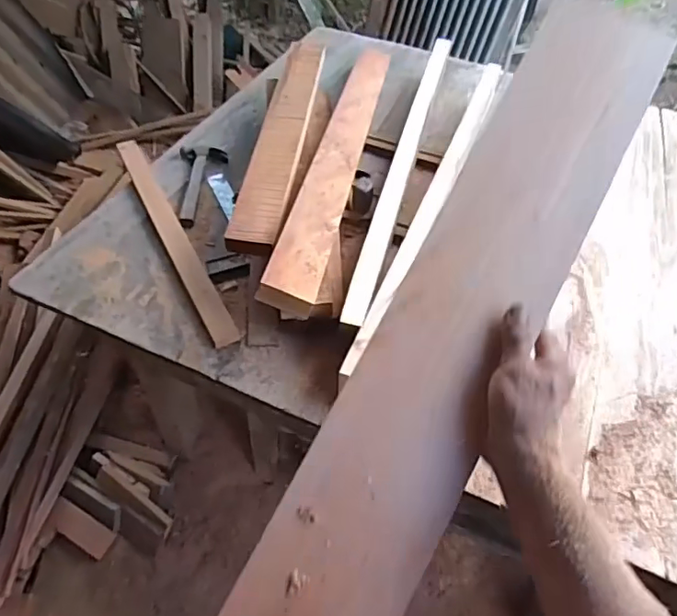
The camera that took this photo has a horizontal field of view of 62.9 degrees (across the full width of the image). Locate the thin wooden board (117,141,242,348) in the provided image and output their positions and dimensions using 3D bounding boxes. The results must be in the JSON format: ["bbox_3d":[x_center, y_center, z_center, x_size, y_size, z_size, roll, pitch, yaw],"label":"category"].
[{"bbox_3d":[-0.327,-0.151,1.075,0.050,0.016,0.597,-23,55,-18],"label":"thin wooden board"}]

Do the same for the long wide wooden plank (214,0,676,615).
[{"bbox_3d":[0.040,0.127,0.448,0.127,0.031,0.978,25,77,18],"label":"long wide wooden plank"}]

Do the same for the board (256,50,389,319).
[{"bbox_3d":[0.009,-0.344,1.180,0.110,0.055,1.011,20,43,-5],"label":"board"}]

